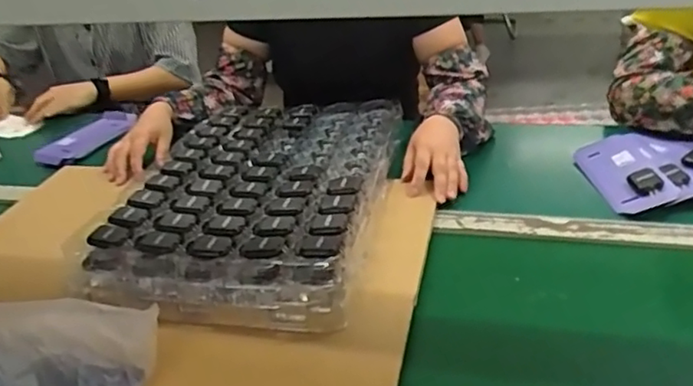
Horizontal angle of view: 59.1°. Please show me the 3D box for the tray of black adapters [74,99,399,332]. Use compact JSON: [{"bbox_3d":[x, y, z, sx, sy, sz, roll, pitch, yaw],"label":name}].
[{"bbox_3d":[-0.113,-0.024,0.858,0.322,0.048,0.493,0,32,11],"label":"tray of black adapters"}]

